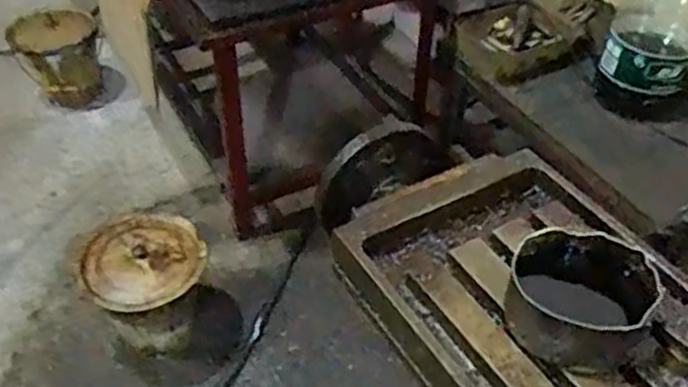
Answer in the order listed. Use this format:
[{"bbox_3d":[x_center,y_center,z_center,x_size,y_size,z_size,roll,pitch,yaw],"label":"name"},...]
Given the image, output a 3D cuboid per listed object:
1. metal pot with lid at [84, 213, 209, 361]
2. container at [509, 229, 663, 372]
[{"bbox_3d":[-0.415,0.203,1.504,0.245,0.238,0.249,-14,46,-15],"label":"metal pot with lid"},{"bbox_3d":[0.185,0.084,0.551,0.113,0.068,0.108,1,44,-1],"label":"container"}]

